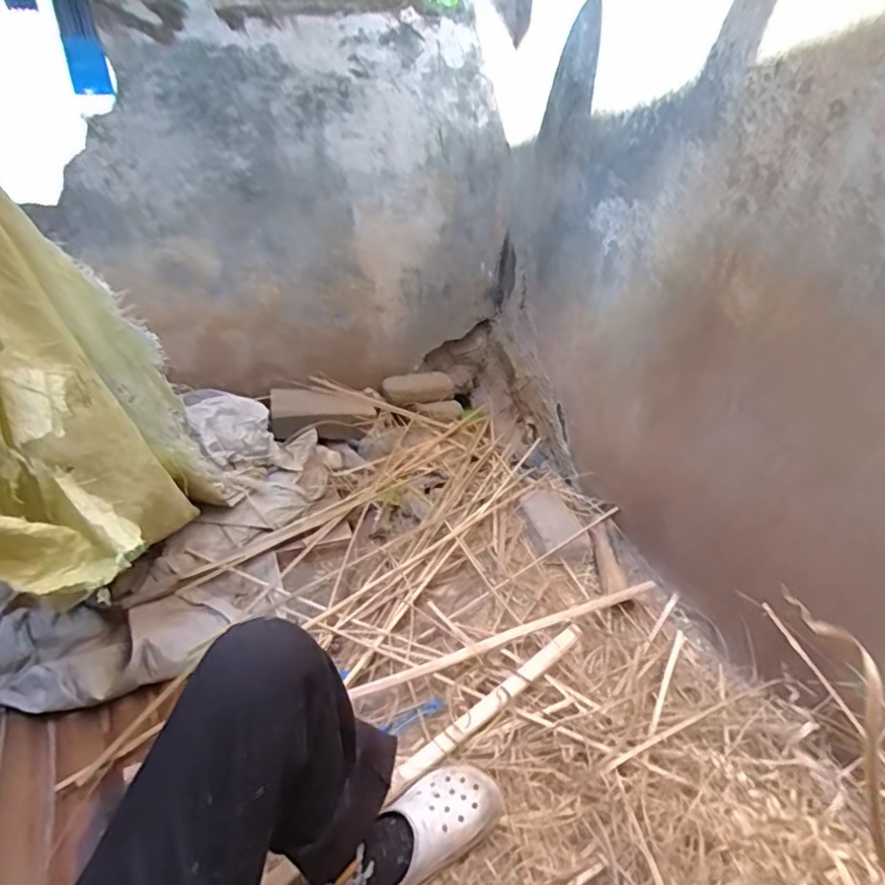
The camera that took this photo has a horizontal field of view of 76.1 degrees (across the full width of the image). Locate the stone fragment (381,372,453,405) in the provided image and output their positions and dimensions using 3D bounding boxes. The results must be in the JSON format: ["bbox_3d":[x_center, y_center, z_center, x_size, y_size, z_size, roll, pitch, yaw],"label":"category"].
[{"bbox_3d":[-0.074,-0.161,1.728,0.214,0.071,0.101,-10,35,-16],"label":"stone fragment"}]

